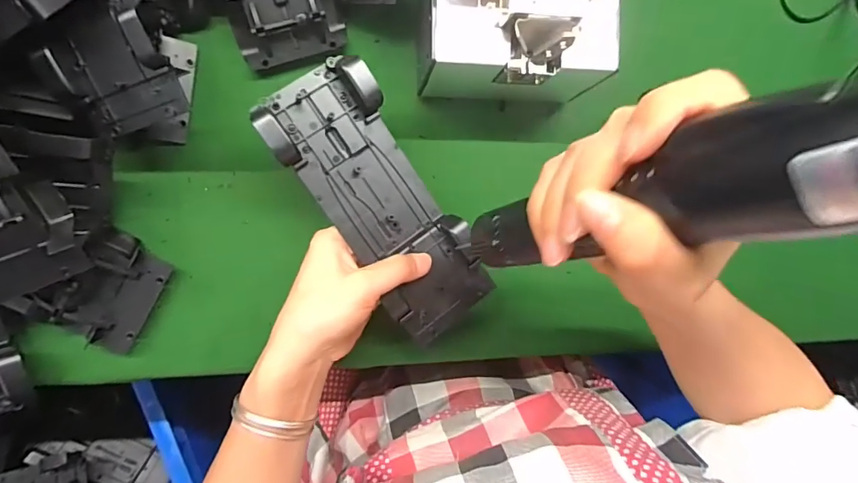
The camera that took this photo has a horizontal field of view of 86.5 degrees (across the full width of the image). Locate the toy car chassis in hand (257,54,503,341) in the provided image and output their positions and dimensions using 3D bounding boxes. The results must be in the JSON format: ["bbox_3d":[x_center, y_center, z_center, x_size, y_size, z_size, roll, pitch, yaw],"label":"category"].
[{"bbox_3d":[-0.028,-0.023,0.308,0.075,0.030,0.193,-36,102,-5],"label":"toy car chassis in hand"}]

